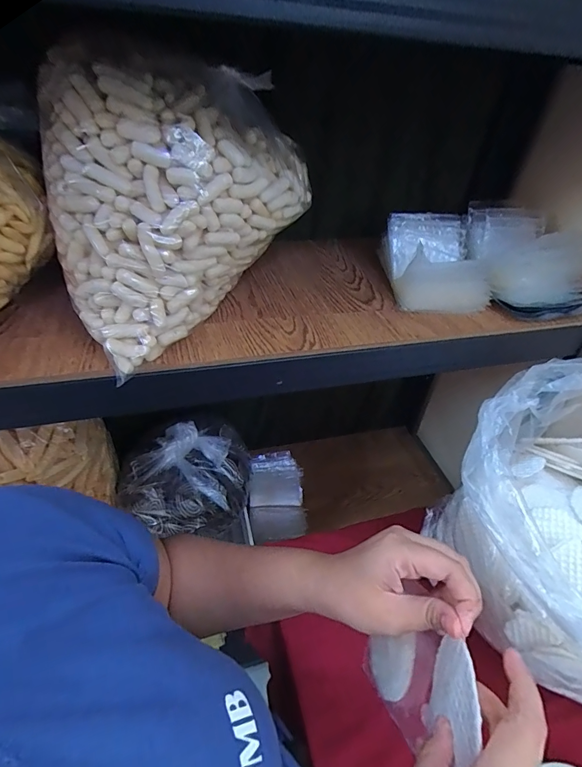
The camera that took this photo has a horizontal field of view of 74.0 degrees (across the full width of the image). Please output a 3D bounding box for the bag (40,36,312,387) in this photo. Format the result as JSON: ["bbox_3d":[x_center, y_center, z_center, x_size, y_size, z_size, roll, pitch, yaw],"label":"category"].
[{"bbox_3d":[-0.100,-0.177,0.389,0.130,0.220,0.269,32,48,28],"label":"bag"}]

